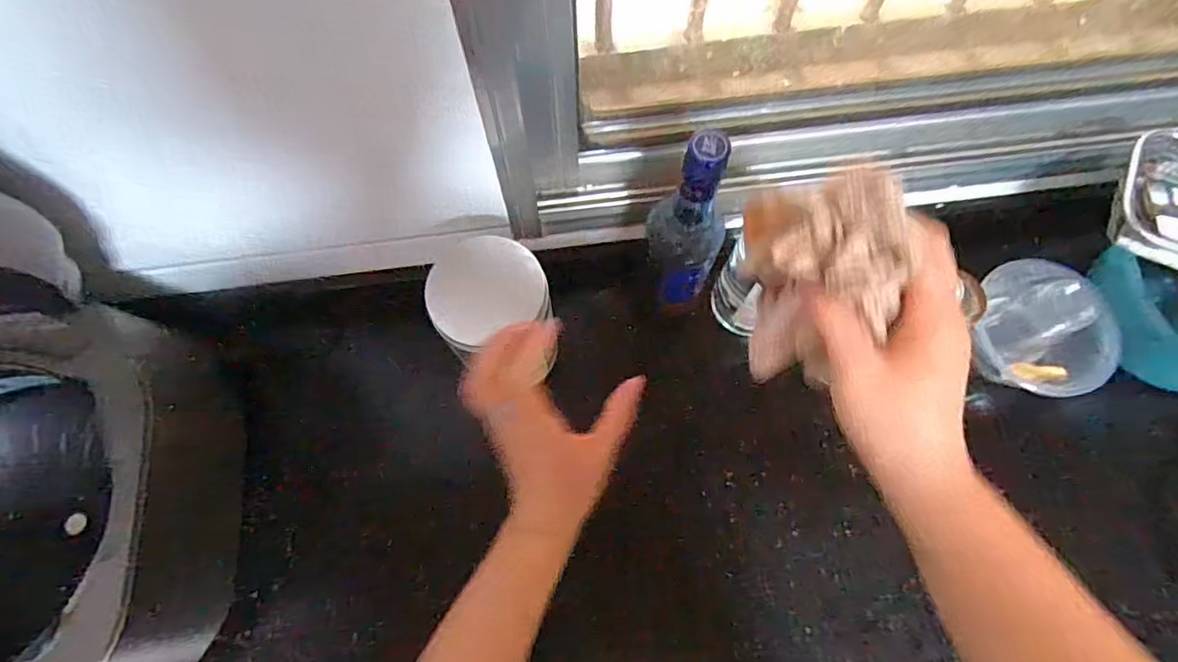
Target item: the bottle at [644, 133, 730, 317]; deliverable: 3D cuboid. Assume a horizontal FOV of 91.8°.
[{"bbox_3d":[0.079,-0.080,0.466,0.065,0.193,0.054,21,73,7],"label":"bottle"}]

